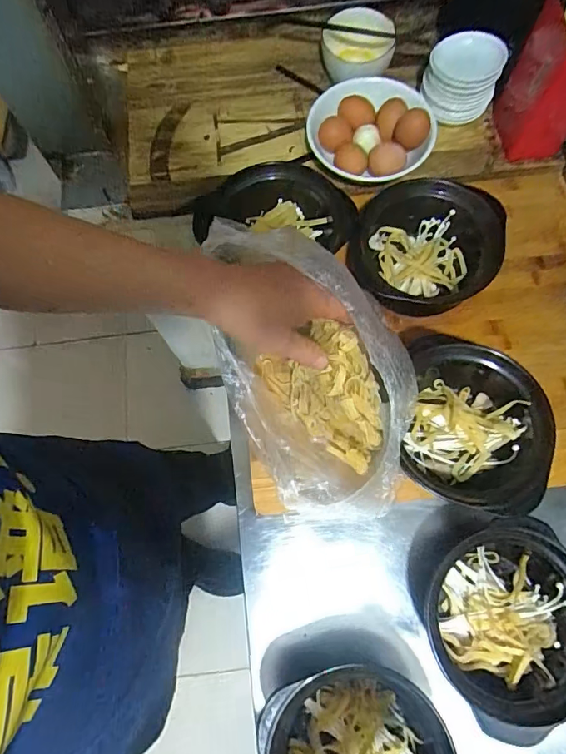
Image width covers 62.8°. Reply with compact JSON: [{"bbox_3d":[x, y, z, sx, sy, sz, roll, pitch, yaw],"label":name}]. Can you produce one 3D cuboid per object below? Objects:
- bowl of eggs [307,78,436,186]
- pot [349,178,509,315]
[{"bbox_3d":[0.127,-0.354,0.663,0.168,0.078,0.178,-1,72,2],"label":"bowl of eggs"},{"bbox_3d":[0.181,-0.166,0.596,0.174,0.088,0.170,-1,72,2],"label":"pot"}]

